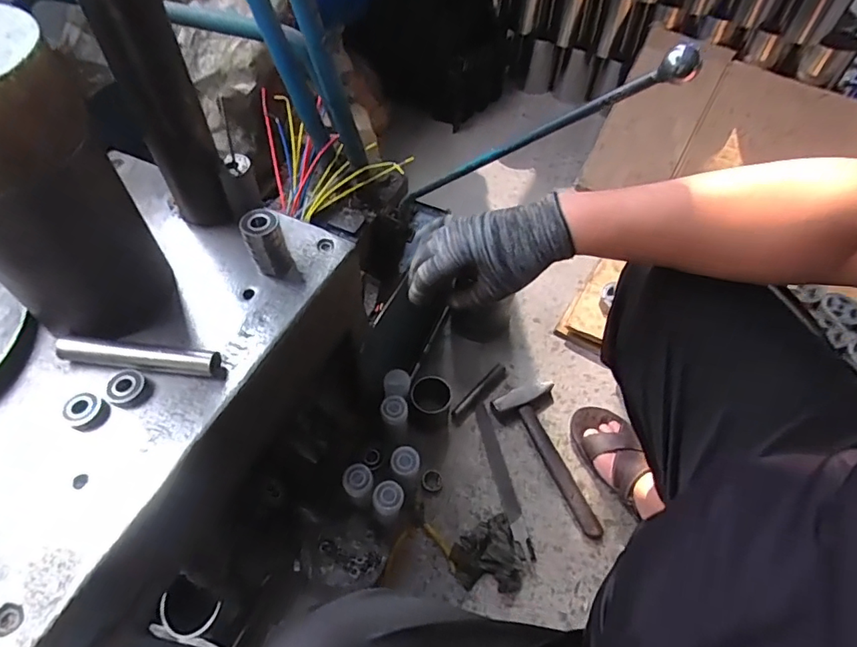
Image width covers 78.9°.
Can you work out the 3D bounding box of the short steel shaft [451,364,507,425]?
[{"bbox_3d":[0.097,0.133,0.998,0.026,0.026,0.154,37,62,23],"label":"short steel shaft"}]

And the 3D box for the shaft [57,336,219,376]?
[{"bbox_3d":[-0.273,0.032,0.493,0.152,0.025,0.021,6,54,3],"label":"shaft"}]

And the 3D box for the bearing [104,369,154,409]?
[{"bbox_3d":[-0.277,0.060,0.481,0.036,0.010,0.034,0,54,-1],"label":"bearing"}]

